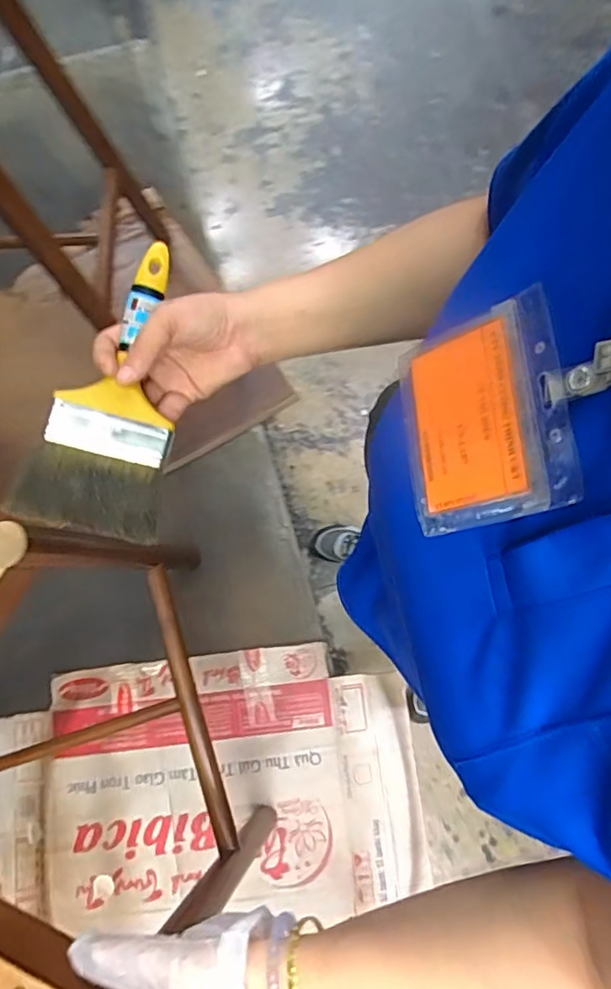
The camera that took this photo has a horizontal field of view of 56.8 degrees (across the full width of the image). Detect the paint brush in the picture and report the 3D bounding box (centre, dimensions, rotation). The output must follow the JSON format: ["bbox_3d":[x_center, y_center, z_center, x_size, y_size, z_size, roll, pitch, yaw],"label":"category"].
[{"bbox_3d":[-0.146,-0.084,0.448,0.098,0.013,0.230,15,80,-17],"label":"paint brush"}]

